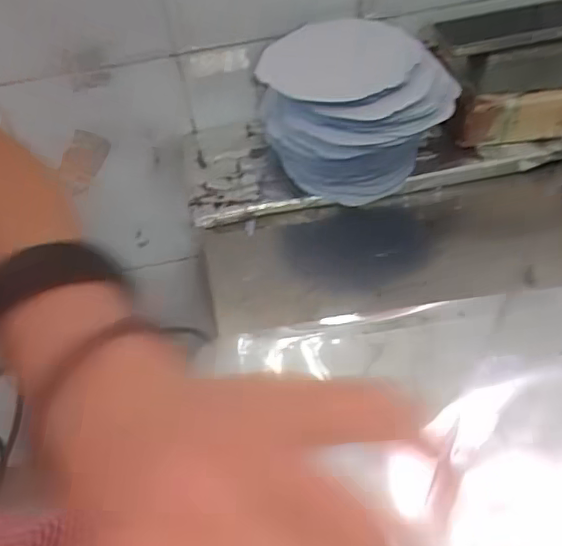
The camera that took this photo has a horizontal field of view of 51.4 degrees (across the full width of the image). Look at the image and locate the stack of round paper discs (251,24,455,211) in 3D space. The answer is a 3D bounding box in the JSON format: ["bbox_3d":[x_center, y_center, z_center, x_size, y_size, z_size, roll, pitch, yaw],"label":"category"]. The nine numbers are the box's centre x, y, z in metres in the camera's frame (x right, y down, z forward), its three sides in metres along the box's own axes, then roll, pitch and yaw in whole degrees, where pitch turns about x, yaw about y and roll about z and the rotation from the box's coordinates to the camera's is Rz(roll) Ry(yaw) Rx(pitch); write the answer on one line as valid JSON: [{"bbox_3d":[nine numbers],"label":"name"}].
[{"bbox_3d":[0.070,-0.175,0.600,0.174,0.114,0.198,-11,51,-1],"label":"stack of round paper discs"}]

